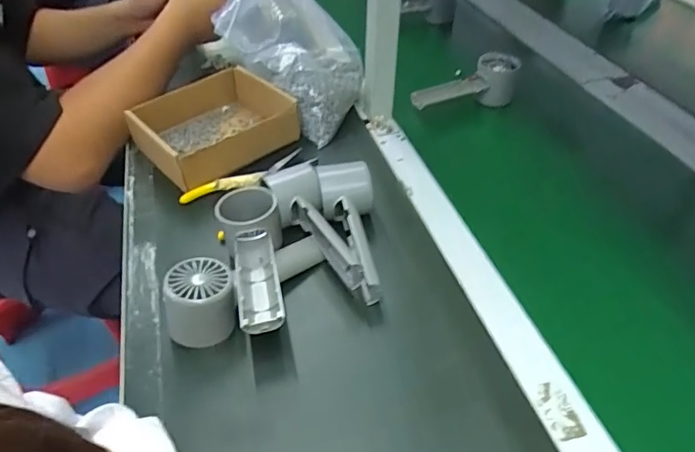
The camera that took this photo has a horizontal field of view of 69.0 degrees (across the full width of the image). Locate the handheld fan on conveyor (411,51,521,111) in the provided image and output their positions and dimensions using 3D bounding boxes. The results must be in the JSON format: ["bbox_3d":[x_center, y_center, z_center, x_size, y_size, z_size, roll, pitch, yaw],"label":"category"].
[{"bbox_3d":[0.155,-0.199,0.697,0.145,0.057,0.044,-9,44,-8],"label":"handheld fan on conveyor"}]

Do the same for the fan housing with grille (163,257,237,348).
[{"bbox_3d":[-0.122,0.067,0.428,0.056,0.060,0.058,-8,44,-7],"label":"fan housing with grille"}]

